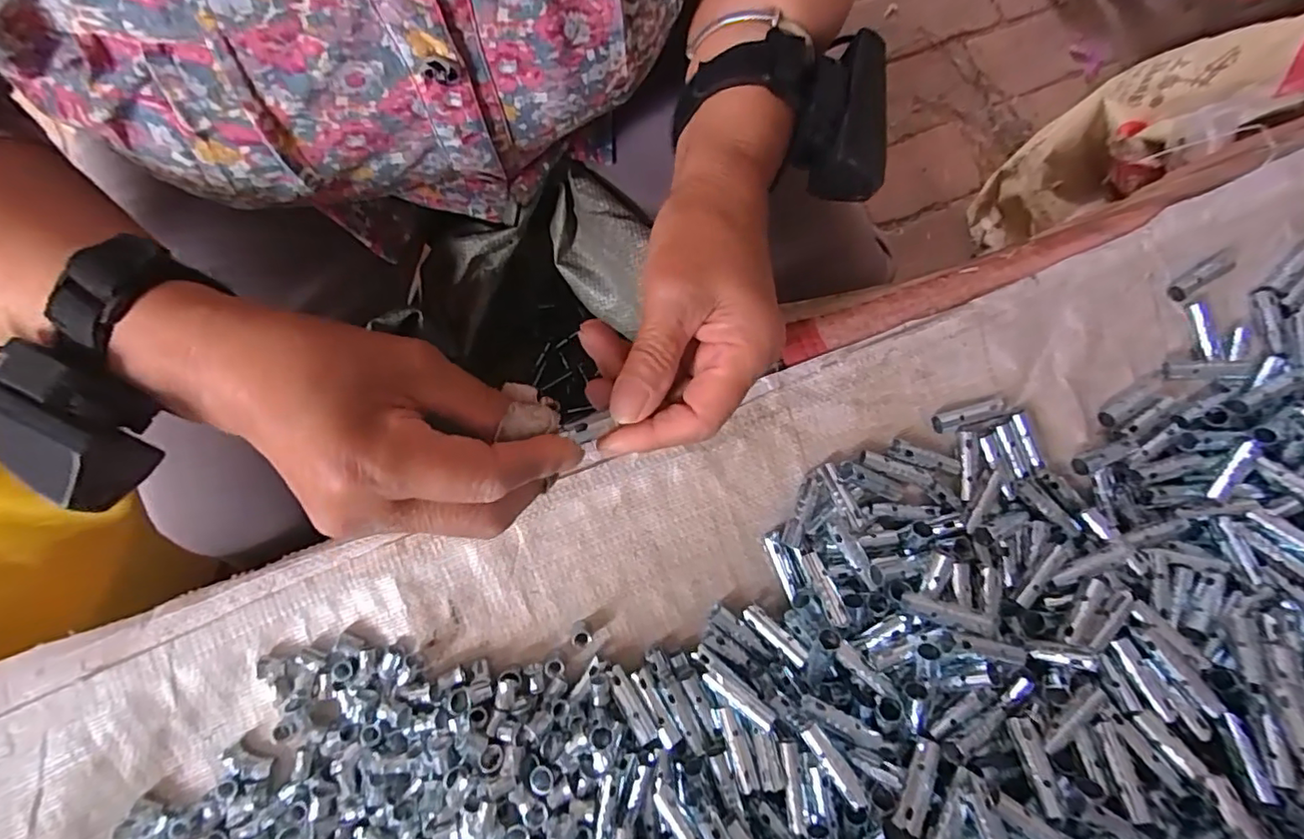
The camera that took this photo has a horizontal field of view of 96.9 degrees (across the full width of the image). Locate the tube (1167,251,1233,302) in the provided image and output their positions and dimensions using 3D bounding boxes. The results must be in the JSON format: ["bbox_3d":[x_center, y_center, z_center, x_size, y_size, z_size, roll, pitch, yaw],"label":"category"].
[{"bbox_3d":[0.330,-0.086,0.347,0.043,0.009,0.011,-32,88,-6],"label":"tube"}]

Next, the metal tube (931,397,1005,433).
[{"bbox_3d":[0.179,-0.003,0.325,0.040,0.007,0.010,-16,87,-6],"label":"metal tube"}]

